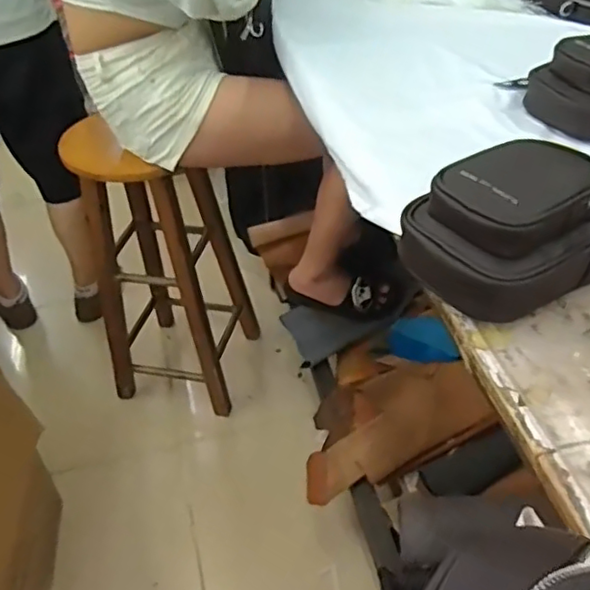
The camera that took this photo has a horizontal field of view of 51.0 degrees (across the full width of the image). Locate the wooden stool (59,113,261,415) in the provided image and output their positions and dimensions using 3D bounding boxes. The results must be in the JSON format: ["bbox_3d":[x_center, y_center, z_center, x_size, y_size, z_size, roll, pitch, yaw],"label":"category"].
[{"bbox_3d":[-0.283,-0.063,1.345,0.306,0.579,0.274,7,42,11],"label":"wooden stool"}]

